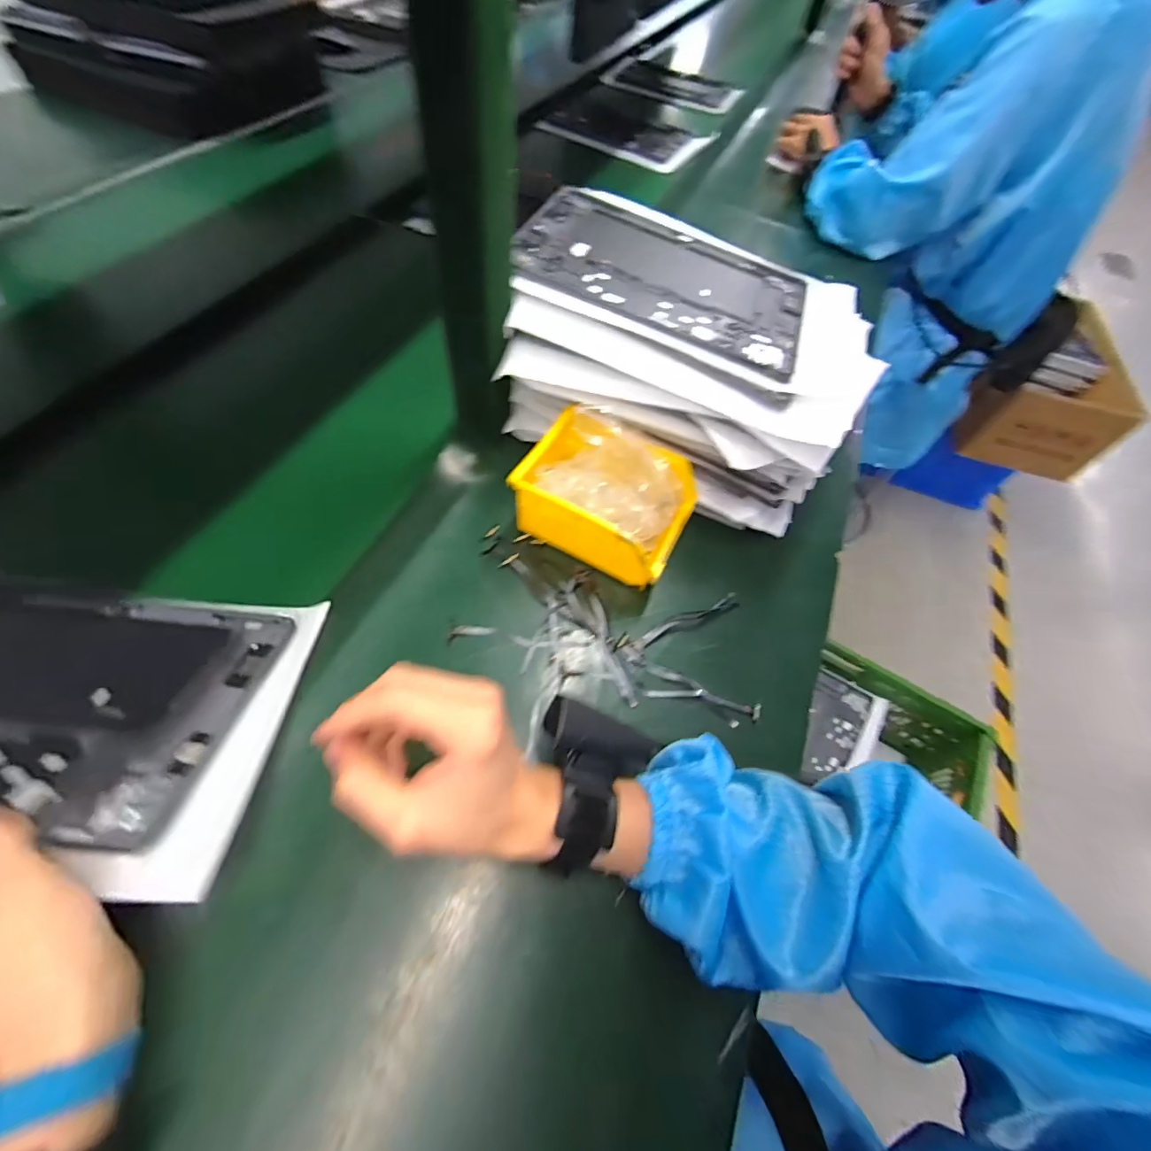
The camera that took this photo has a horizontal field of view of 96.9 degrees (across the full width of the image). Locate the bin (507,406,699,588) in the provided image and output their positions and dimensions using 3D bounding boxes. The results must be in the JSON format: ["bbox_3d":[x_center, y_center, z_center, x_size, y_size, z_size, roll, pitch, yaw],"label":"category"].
[{"bbox_3d":[0.028,-0.067,0.437,0.132,0.087,0.104,25,59,10],"label":"bin"}]

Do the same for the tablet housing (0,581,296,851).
[{"bbox_3d":[-0.341,0.072,0.324,0.256,0.007,0.166,8,40,-1],"label":"tablet housing"}]

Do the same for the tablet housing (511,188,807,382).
[{"bbox_3d":[0.081,-0.269,0.454,0.249,0.009,0.178,22,58,1],"label":"tablet housing"}]

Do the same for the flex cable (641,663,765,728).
[{"bbox_3d":[0.100,0.096,0.402,0.091,0.007,0.029,20,58,6],"label":"flex cable"}]

